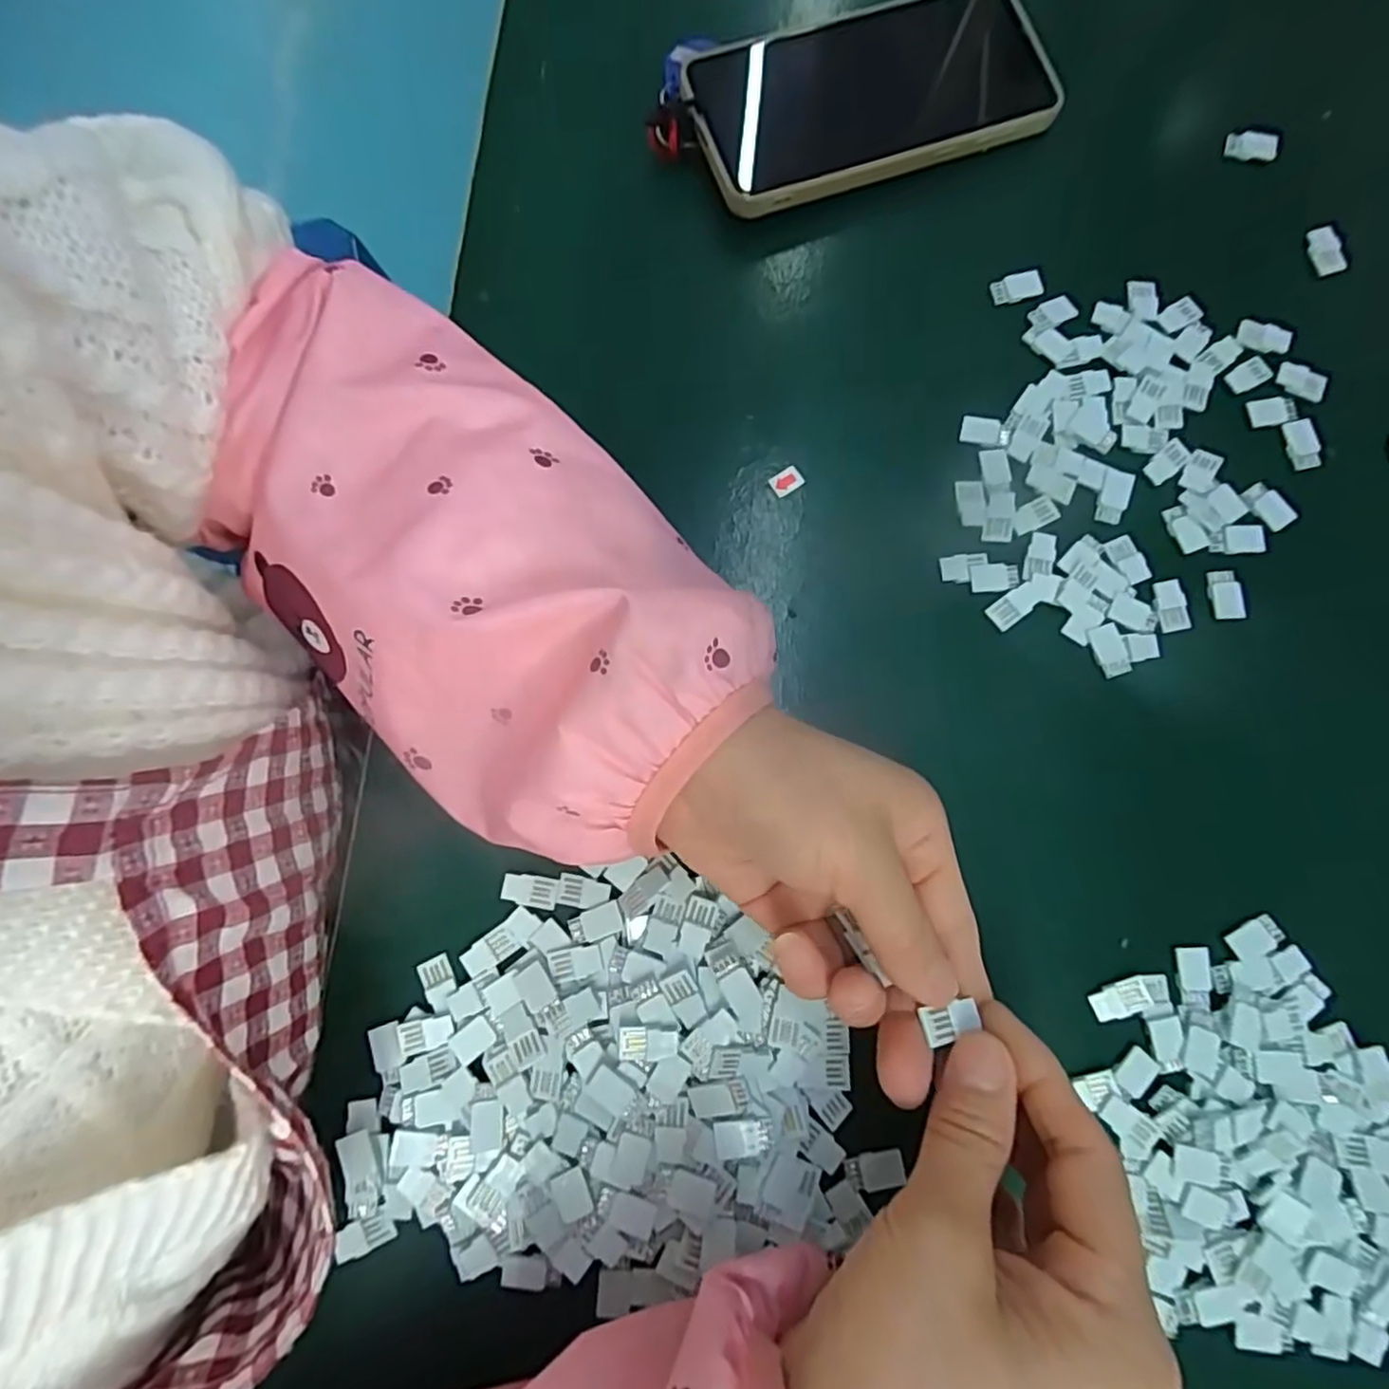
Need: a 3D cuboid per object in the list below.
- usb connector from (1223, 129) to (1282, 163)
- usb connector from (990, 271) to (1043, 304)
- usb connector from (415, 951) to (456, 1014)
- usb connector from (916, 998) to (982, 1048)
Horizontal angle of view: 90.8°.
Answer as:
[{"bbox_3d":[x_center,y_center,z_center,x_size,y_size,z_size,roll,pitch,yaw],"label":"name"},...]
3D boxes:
[{"bbox_3d":[0.262,-0.257,0.322,0.024,0.008,0.009,7,79,1],"label":"usb connector"},{"bbox_3d":[0.147,-0.183,0.310,0.023,0.007,0.010,-12,79,-3],"label":"usb connector"},{"bbox_3d":[-0.096,0.109,0.257,0.012,0.004,0.019,-27,80,-5],"label":"usb connector"},{"bbox_3d":[0.080,0.102,0.214,0.017,0.005,0.010,-18,80,-4],"label":"usb connector"}]

